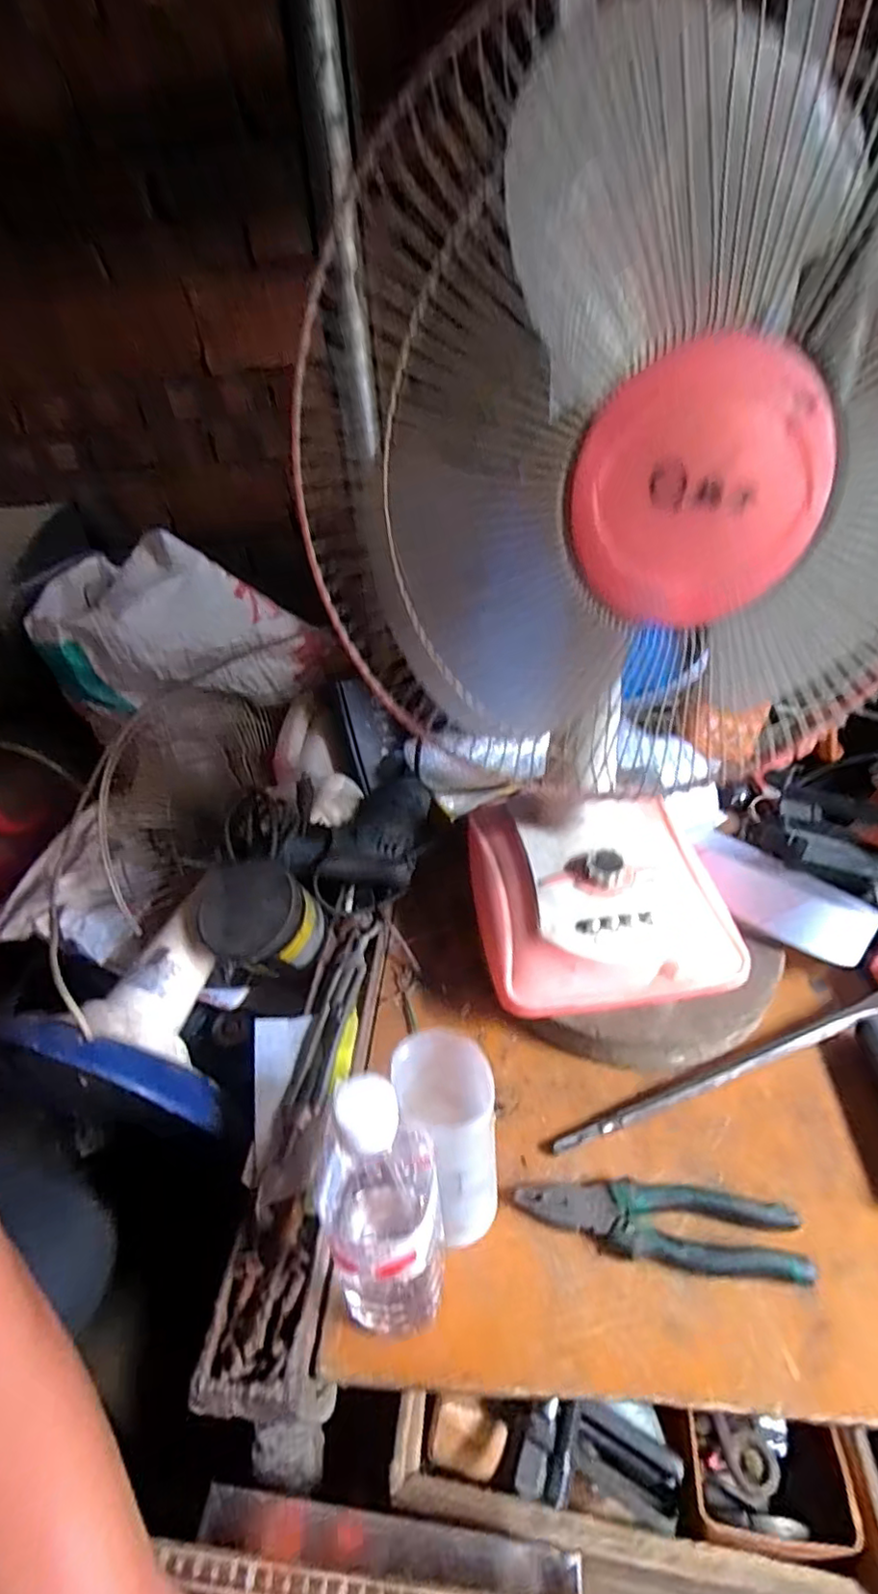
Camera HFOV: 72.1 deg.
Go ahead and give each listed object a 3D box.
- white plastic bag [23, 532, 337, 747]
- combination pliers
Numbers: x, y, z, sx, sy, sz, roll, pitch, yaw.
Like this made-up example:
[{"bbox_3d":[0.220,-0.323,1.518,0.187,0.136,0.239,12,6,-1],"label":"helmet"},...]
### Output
[{"bbox_3d":[-0.296,-0.191,0.715,0.147,0.207,0.302,22,42,37],"label":"white plastic bag"},{"bbox_3d":[0.152,0.300,0.426,0.187,0.017,0.046,1,33,12],"label":"combination pliers"}]

